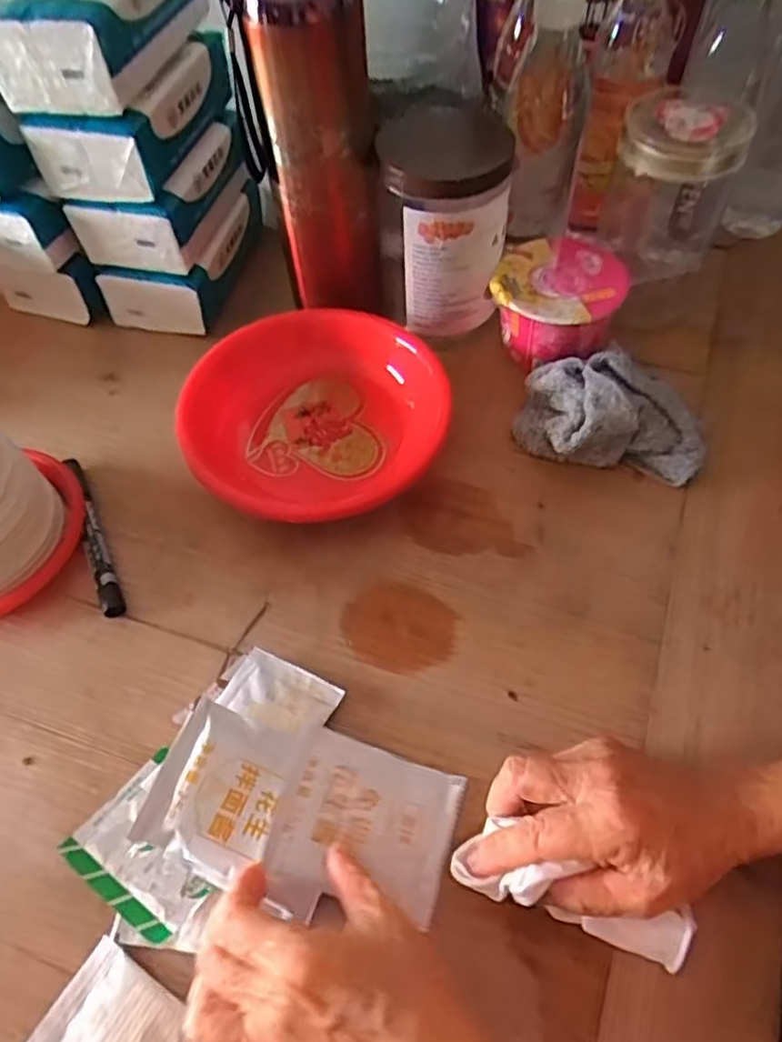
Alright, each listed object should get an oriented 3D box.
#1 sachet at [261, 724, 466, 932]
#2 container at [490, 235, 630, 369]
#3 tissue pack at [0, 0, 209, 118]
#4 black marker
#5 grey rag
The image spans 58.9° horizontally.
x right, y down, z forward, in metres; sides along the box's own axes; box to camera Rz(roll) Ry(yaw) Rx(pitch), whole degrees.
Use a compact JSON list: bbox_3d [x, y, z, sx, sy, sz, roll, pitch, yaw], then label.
[{"bbox_3d":[-0.013,0.162,0.374,0.092,0.008,0.076,21,55,0],"label":"sachet"},{"bbox_3d":[0.130,-0.170,0.546,0.093,0.062,0.094,18,61,14],"label":"container"},{"bbox_3d":[-0.202,-0.348,0.476,0.091,0.054,0.149,12,57,11],"label":"tissue pack"},{"bbox_3d":[-0.208,0.008,0.482,0.013,0.016,0.139,-24,60,-12],"label":"black marker"},{"bbox_3d":[0.159,-0.078,0.500,0.126,0.051,0.078,7,59,7],"label":"grey rag"}]

